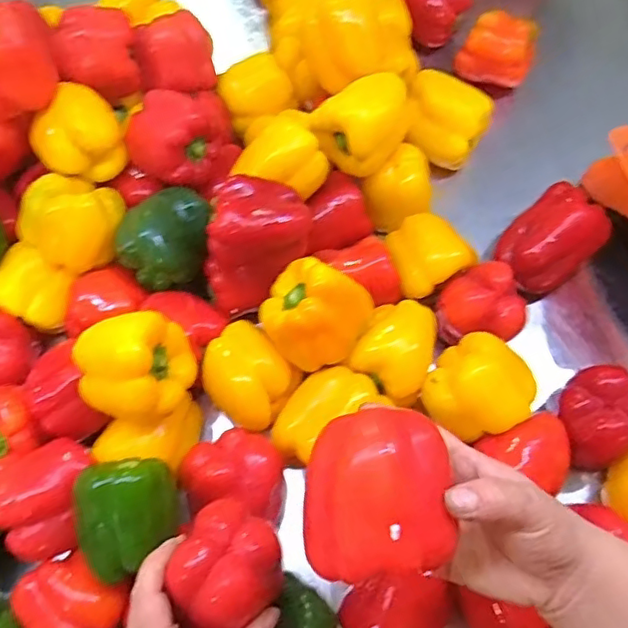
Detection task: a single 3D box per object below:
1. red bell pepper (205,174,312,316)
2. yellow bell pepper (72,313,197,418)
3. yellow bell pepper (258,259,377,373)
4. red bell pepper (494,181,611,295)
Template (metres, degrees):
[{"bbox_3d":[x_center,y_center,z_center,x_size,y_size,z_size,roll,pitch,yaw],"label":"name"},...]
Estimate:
[{"bbox_3d":[-0.055,-0.069,0.559,0.102,0.101,0.085,-16,67,-7],"label":"red bell pepper"},{"bbox_3d":[-0.149,0.050,0.498,0.093,0.089,0.082,-18,67,-8],"label":"yellow bell pepper"},{"bbox_3d":[-0.001,-0.001,0.526,0.091,0.078,0.085,27,68,11],"label":"yellow bell pepper"},{"bbox_3d":[0.250,-0.079,0.624,0.084,0.074,0.109,41,72,17],"label":"red bell pepper"}]

